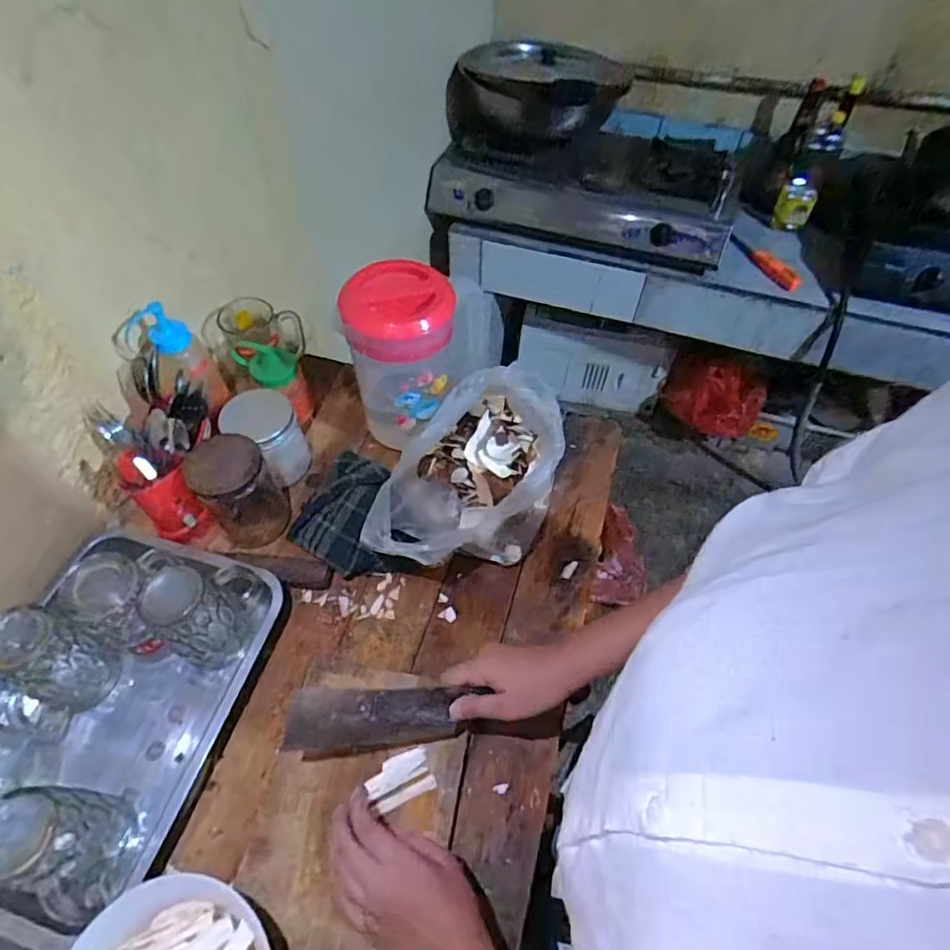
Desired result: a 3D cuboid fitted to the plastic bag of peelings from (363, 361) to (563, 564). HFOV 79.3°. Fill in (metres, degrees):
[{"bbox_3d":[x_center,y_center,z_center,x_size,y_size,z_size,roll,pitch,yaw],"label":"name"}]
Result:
[{"bbox_3d":[0.003,0.010,0.682,0.163,0.139,0.275,16,55,10],"label":"plastic bag of peelings"}]

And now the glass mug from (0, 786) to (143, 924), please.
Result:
[{"bbox_3d":[-0.349,0.311,0.481,0.093,0.112,0.083,8,54,4],"label":"glass mug"}]

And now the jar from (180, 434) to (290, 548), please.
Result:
[{"bbox_3d":[-0.275,0.020,0.680,0.083,0.135,0.071,-25,58,-18],"label":"jar"}]

